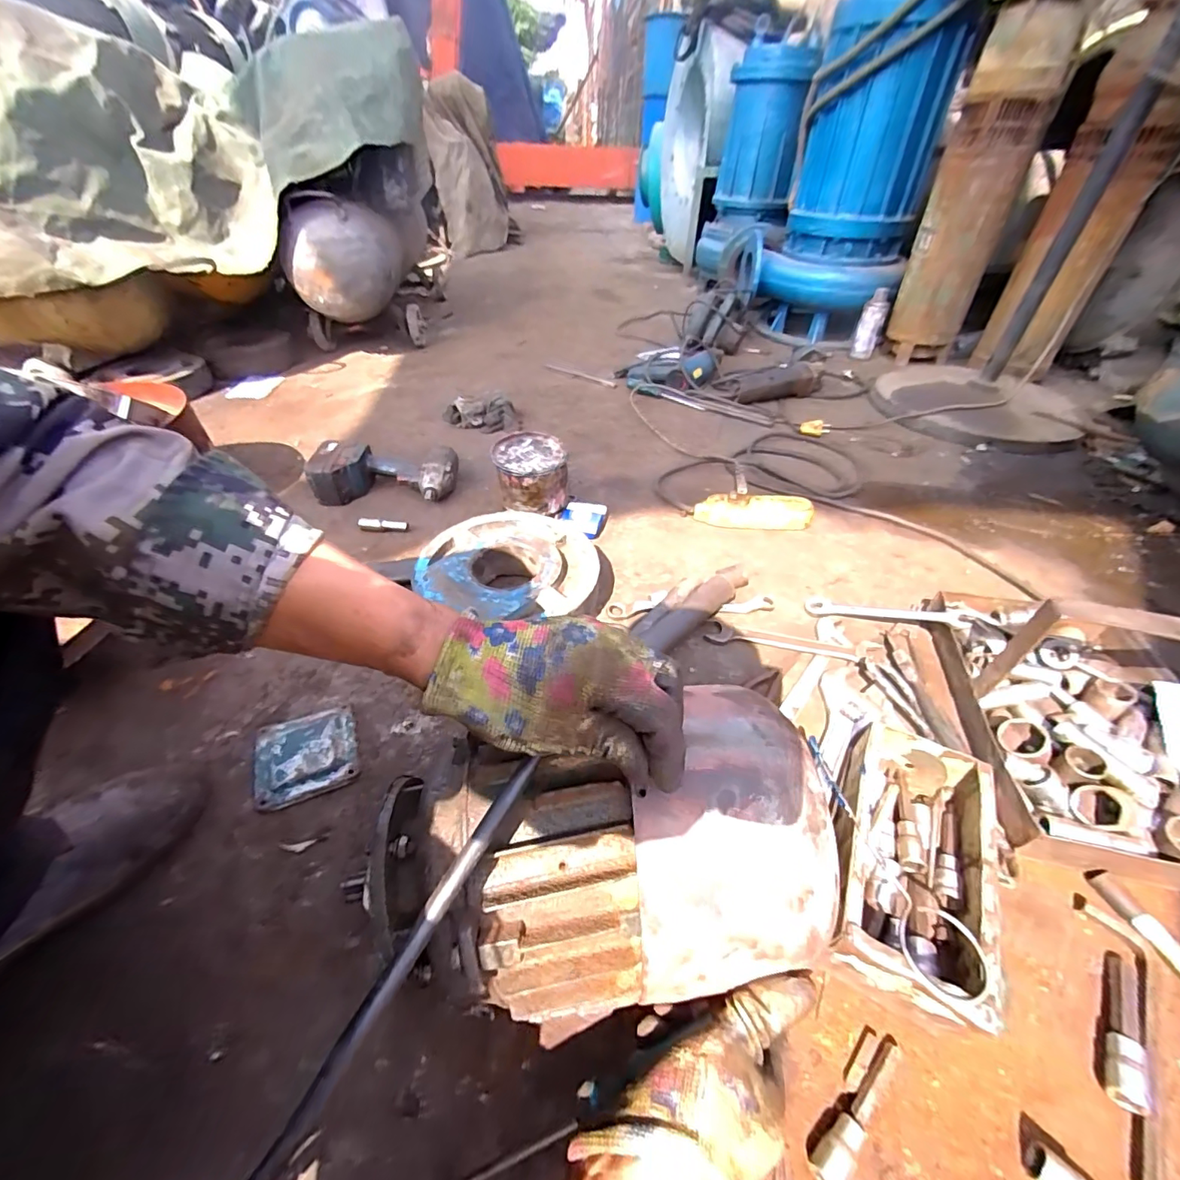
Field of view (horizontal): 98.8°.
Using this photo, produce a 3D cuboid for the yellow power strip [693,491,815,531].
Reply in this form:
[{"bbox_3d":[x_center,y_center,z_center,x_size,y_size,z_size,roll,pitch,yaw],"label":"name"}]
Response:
[{"bbox_3d":[0.273,-0.132,0.847,0.190,0.040,0.058,3,43,3],"label":"yellow power strip"}]

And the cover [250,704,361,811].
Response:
[{"bbox_3d":[-0.303,0.174,0.538,0.097,0.018,0.094,-17,46,-17],"label":"cover"}]

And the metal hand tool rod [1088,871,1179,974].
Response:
[{"bbox_3d":[0.471,0.295,0.406,0.020,0.013,0.130,-14,45,-13],"label":"metal hand tool rod"}]

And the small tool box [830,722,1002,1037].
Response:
[{"bbox_3d":[0.266,0.230,0.433,0.111,0.083,0.211,21,47,20],"label":"small tool box"}]

